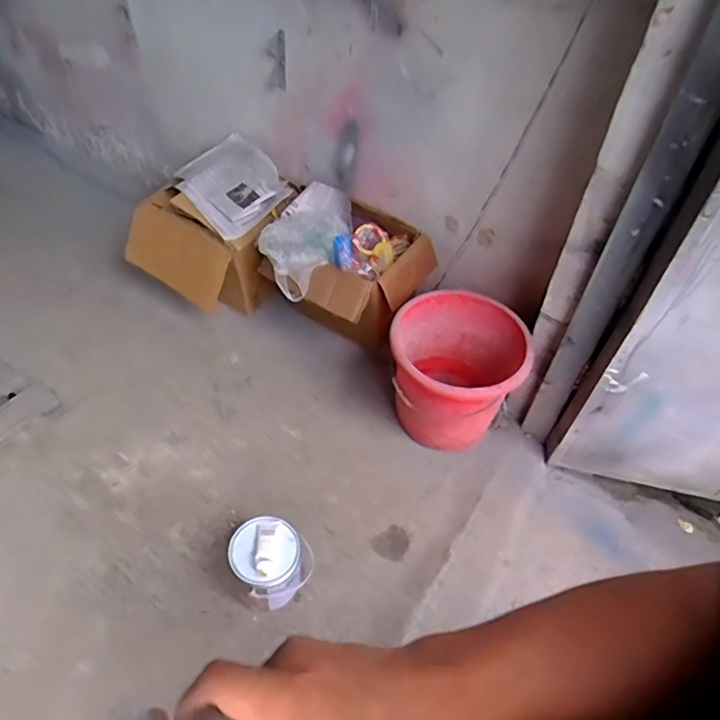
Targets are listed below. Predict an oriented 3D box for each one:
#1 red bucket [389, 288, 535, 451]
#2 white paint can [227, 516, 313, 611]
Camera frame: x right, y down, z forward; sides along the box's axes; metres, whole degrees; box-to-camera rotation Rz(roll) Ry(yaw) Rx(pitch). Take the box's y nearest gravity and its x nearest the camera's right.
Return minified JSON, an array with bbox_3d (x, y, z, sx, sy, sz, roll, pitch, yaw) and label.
[{"bbox_3d":[0.251,0.060,1.583,0.355,0.367,0.356,2,46,-2],"label":"red bucket"},{"bbox_3d":[-0.211,0.470,1.267,0.162,0.193,0.152,2,46,-2],"label":"white paint can"}]

